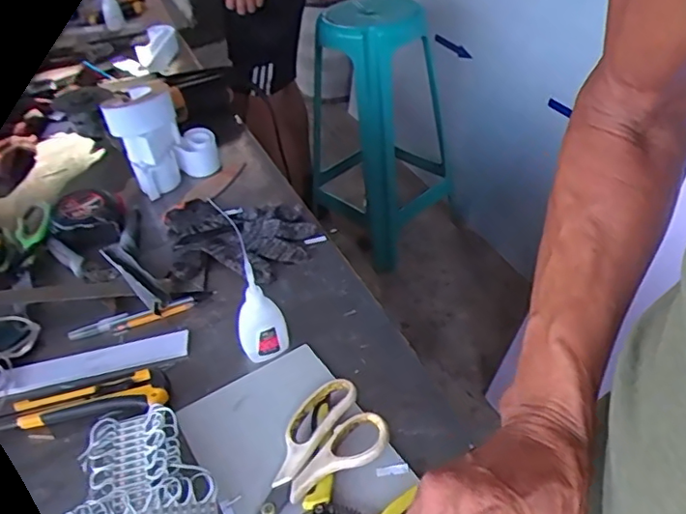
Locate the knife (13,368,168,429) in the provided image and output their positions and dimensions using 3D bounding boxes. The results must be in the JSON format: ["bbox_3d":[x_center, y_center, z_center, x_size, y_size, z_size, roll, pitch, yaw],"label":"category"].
[{"bbox_3d":[-0.228,0.130,0.537,0.133,0.018,0.041,-8,40,-1],"label":"knife"}]

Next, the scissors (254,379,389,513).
[{"bbox_3d":[-0.048,0.172,0.456,0.176,0.009,0.080,-38,42,-16],"label":"scissors"}]

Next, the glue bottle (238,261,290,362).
[{"bbox_3d":[-0.078,0.055,0.546,0.044,0.102,0.022,-15,40,-9],"label":"glue bottle"}]

